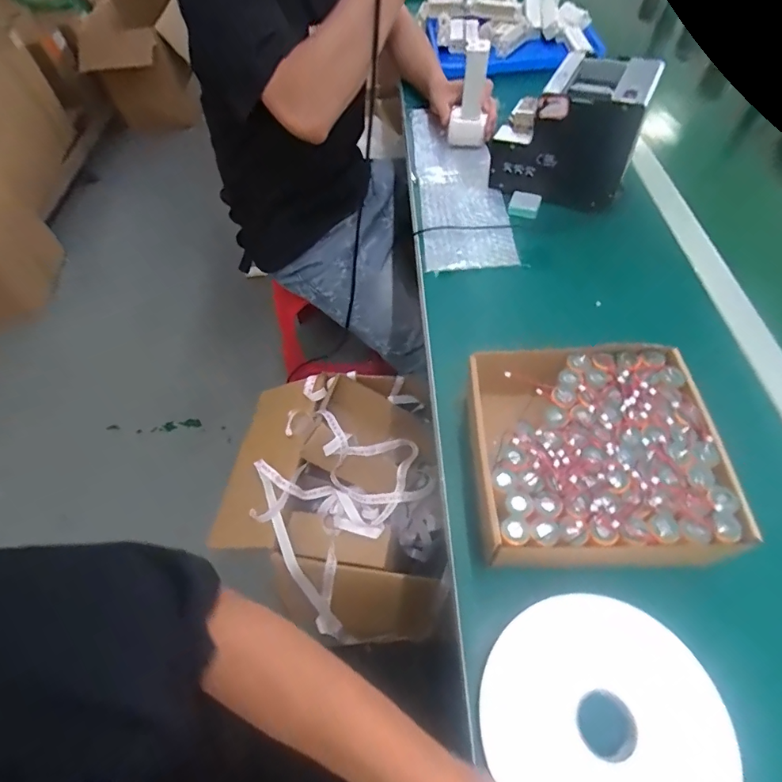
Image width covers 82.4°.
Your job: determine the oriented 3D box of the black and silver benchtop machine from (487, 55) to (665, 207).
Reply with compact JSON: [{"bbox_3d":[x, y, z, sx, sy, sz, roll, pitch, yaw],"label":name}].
[{"bbox_3d":[0.246,-0.354,0.622,0.181,0.150,0.107,21,60,16],"label":"black and silver benchtop machine"}]

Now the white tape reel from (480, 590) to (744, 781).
[{"bbox_3d":[0.155,0.230,0.317,0.163,0.018,0.151,24,62,18],"label":"white tape reel"}]

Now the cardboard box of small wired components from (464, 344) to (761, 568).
[{"bbox_3d":[0.171,0.056,0.397,0.201,0.065,0.196,-1,57,3],"label":"cardboard box of small wired components"}]

